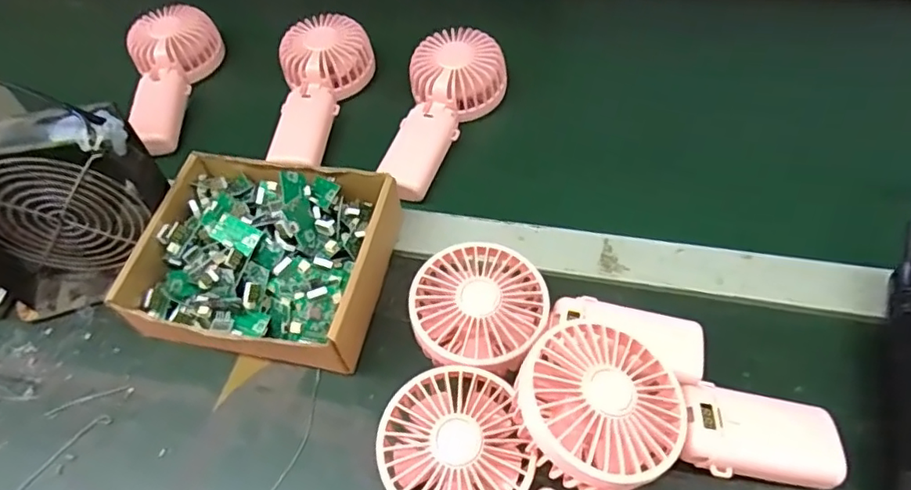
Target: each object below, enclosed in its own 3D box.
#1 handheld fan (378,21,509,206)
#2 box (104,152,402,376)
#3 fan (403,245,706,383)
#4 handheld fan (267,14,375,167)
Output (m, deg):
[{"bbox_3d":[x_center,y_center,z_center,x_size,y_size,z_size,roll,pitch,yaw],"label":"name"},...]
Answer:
[{"bbox_3d":[-0.014,-0.115,0.510,0.082,0.042,0.176,13,57,13],"label":"handheld fan"},{"bbox_3d":[-0.134,0.009,0.425,0.166,0.062,0.151,6,56,8],"label":"box"},{"bbox_3d":[0.063,0.052,0.379,0.188,0.044,0.086,6,56,8],"label":"fan"},{"bbox_3d":[-0.124,-0.144,0.544,0.079,0.042,0.162,-2,55,3],"label":"handheld fan"}]

